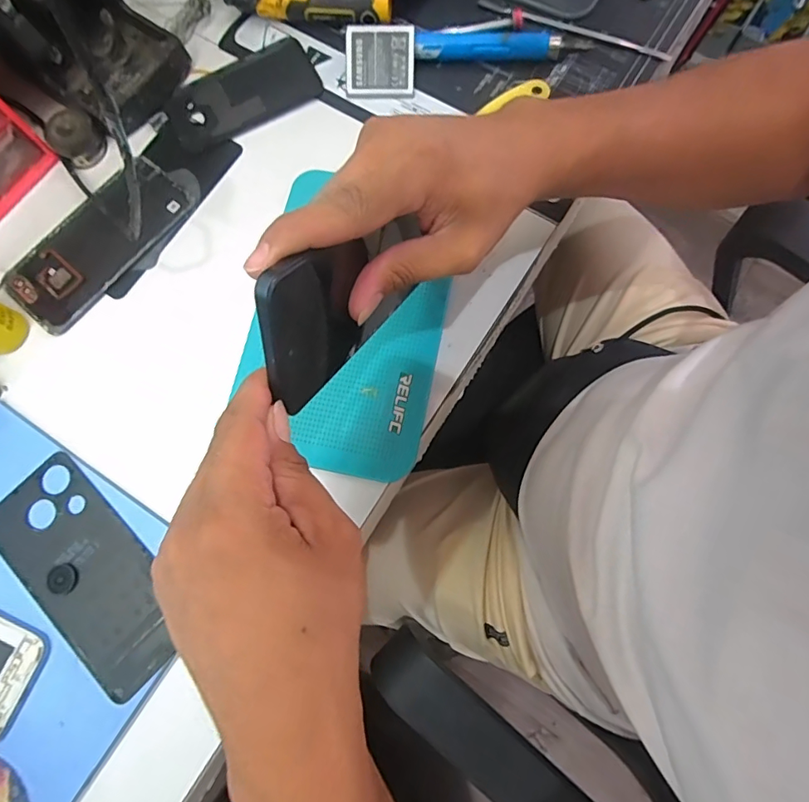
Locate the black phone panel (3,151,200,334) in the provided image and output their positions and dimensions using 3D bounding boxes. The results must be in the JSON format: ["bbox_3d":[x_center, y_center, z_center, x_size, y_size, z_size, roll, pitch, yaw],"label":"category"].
[{"bbox_3d":[-0.241,-0.127,0.378,0.069,0.008,0.153,39,81,9],"label":"black phone panel"}]

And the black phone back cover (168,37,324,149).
[{"bbox_3d":[-0.137,-0.260,0.404,0.127,0.008,0.062,-25,78,-4],"label":"black phone back cover"}]

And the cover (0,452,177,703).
[{"bbox_3d":[-0.210,0.112,0.316,0.156,0.005,0.070,43,82,10],"label":"cover"}]

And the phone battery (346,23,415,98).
[{"bbox_3d":[-0.020,-0.279,0.393,0.056,0.006,0.052,1,104,2],"label":"phone battery"}]

